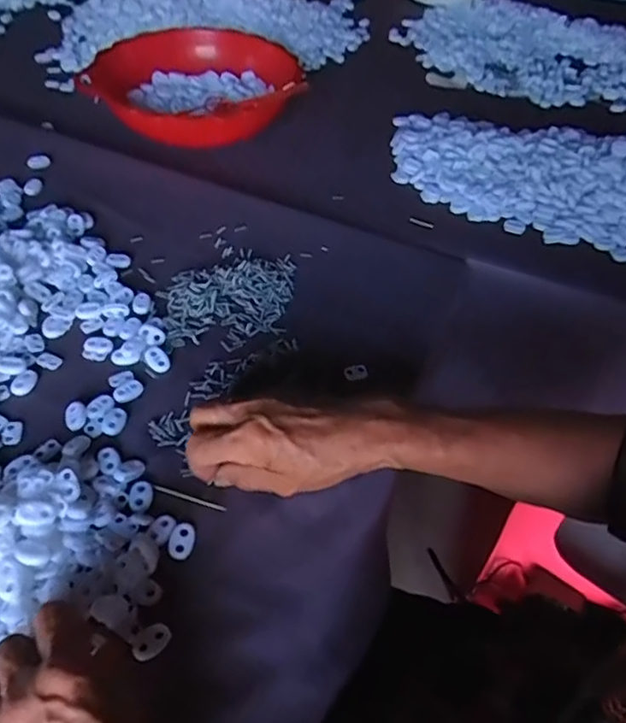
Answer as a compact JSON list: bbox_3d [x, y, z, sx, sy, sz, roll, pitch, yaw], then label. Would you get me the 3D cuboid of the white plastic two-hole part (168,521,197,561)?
[{"bbox_3d":[-0.084,0.115,0.384,0.016,0.004,0.022,7,49,2],"label":"white plastic two-hole part"}]

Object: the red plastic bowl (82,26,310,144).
[{"bbox_3d":[-0.139,-0.316,0.705,0.236,0.076,0.210,3,49,-1],"label":"red plastic bowl"}]

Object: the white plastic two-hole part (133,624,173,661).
[{"bbox_3d":[-0.093,0.161,0.344,0.015,0.004,0.022,38,57,25],"label":"white plastic two-hole part"}]

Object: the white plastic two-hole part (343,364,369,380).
[{"bbox_3d":[0.035,0.008,0.491,0.020,0.005,0.013,-17,53,-18],"label":"white plastic two-hole part"}]

